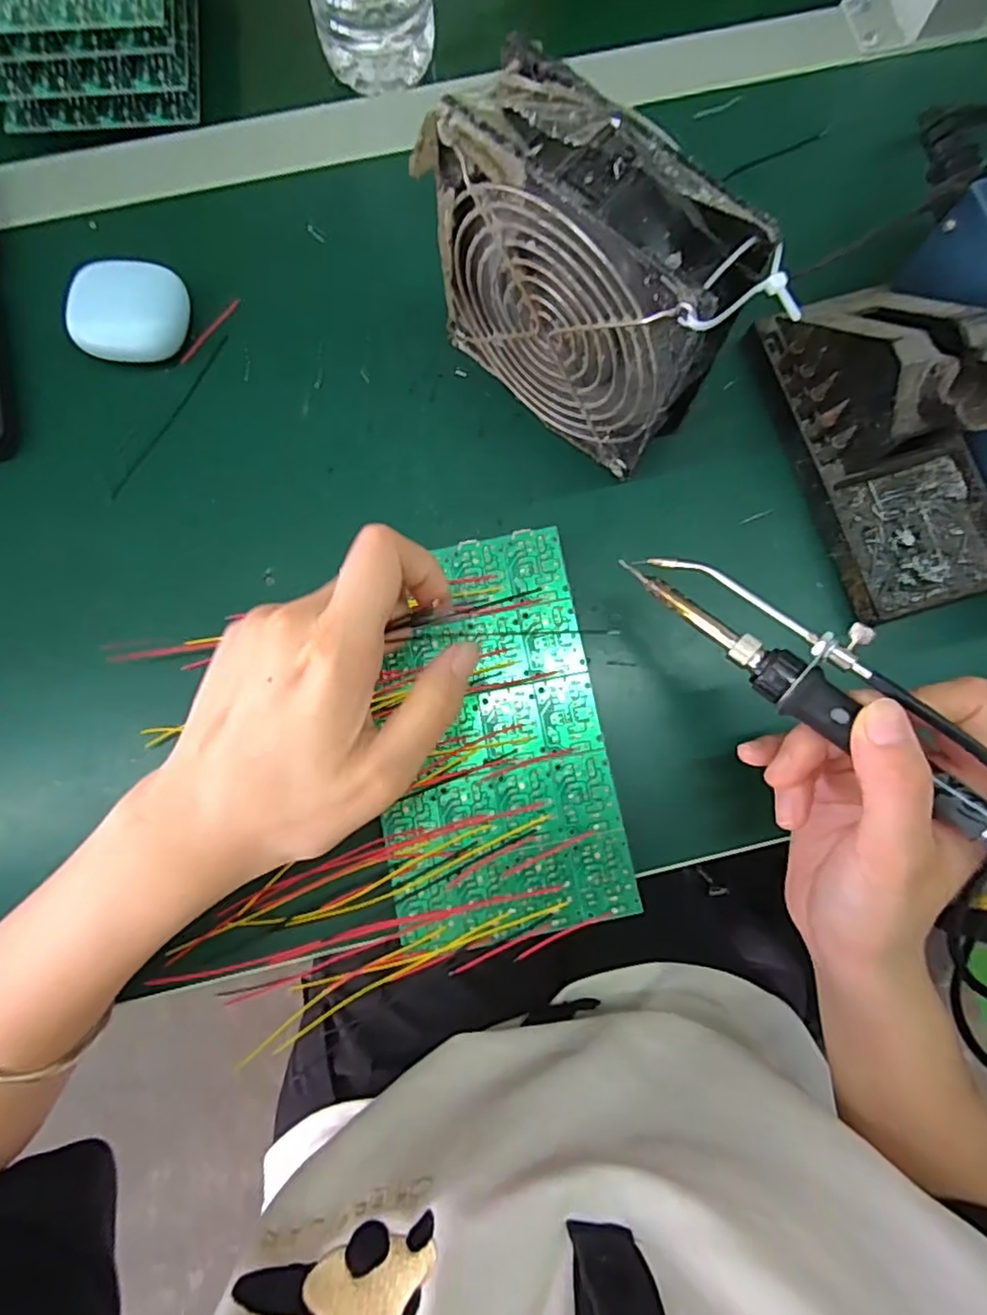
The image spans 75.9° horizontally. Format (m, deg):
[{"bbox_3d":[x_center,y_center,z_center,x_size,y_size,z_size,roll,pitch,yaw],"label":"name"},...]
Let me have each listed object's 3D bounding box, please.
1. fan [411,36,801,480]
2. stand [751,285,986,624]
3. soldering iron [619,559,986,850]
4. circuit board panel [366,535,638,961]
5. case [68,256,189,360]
[{"bbox_3d":[0.035,-0.147,0.264,0.124,0.123,0.045,41,82,6],"label":"fan"},{"bbox_3d":[0.188,-0.103,0.286,0.075,0.075,0.153,-16,80,-3],"label":"stand"},{"bbox_3d":[0.136,0.022,0.221,0.034,0.020,0.204,-44,69,-7],"label":"soldering iron"},{"bbox_3d":[-0.002,0.032,0.281,0.098,0.005,0.169,-9,82,-3],"label":"circuit board panel"},{"bbox_3d":[-0.177,-0.168,0.310,0.046,0.024,0.046,8,80,1],"label":"case"}]

